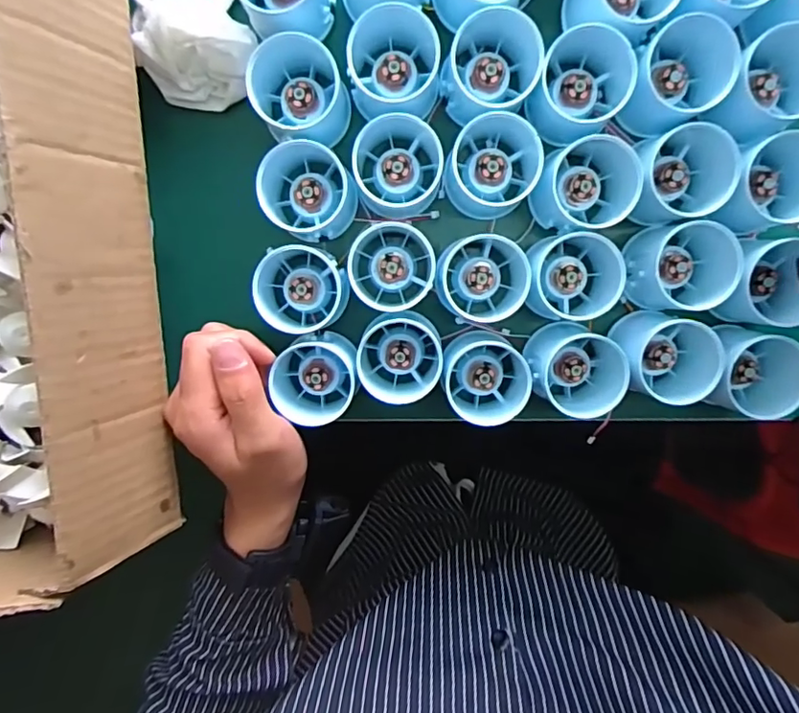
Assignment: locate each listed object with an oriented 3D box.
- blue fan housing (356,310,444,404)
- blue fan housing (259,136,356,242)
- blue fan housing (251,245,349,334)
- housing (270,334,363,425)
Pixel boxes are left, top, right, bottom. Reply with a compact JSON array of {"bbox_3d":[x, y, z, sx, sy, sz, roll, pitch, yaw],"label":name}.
[{"bbox_3d":[0.001,0.000,0.349,0.053,0.047,0.052,2,98,-1],"label":"blue fan housing"},{"bbox_3d":[-0.056,-0.100,0.335,0.053,0.048,0.055,0,98,0],"label":"blue fan housing"},{"bbox_3d":[-0.063,-0.044,0.342,0.052,0.049,0.059,-34,97,4],"label":"blue fan housing"},{"bbox_3d":[-0.054,0.014,0.353,0.061,0.045,0.054,-36,97,5],"label":"housing"}]

